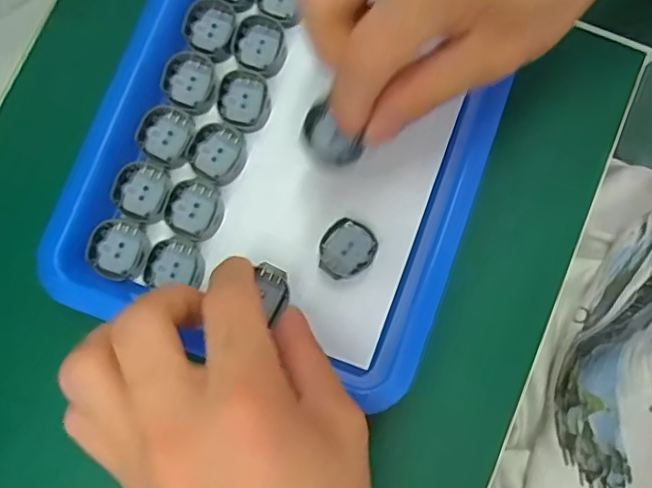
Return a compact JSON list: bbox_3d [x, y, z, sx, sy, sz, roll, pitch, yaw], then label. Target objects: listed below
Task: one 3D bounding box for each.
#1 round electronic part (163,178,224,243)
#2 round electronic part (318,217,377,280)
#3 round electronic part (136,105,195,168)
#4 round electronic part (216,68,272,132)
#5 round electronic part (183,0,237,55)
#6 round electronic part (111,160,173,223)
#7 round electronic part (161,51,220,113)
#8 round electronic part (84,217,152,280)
[{"bbox_3d":[-0.062,-0.016,0.275,0.026,0.007,0.027,0,79,0],"label":"round electronic part"},{"bbox_3d":[0.010,0.003,0.271,0.024,0.005,0.027,27,80,5],"label":"round electronic part"},{"bbox_3d":[-0.078,-0.053,0.278,0.024,0.006,0.027,22,80,4],"label":"round electronic part"},{"bbox_3d":[-0.040,-0.070,0.281,0.027,0.005,0.028,0,79,0],"label":"round electronic part"},{"bbox_3d":[-0.058,-0.109,0.286,0.023,0.007,0.028,8,79,2],"label":"round electronic part"},{"bbox_3d":[-0.088,-0.025,0.274,0.024,0.006,0.027,19,80,4],"label":"round electronic part"},{"bbox_3d":[-0.067,-0.080,0.283,0.025,0.007,0.028,13,79,3],"label":"round electronic part"},{"bbox_3d":[-0.098,0.002,0.271,0.026,0.008,0.027,0,79,0],"label":"round electronic part"}]

